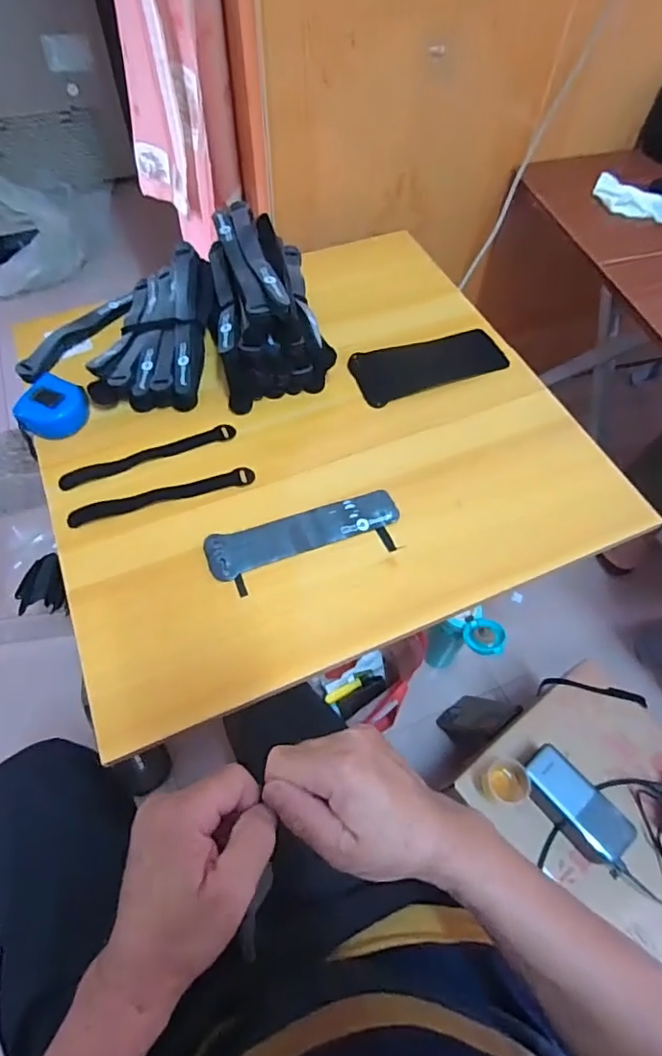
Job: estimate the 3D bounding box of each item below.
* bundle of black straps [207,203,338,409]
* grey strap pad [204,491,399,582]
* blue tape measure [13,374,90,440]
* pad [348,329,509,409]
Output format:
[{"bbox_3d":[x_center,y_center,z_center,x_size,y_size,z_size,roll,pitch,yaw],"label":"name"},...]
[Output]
[{"bbox_3d":[-0.082,-0.274,0.649,0.129,0.127,0.222,-12,64,-9],"label":"bundle of black straps"},{"bbox_3d":[-0.027,0.003,0.556,0.199,0.011,0.048,-16,61,-11],"label":"grey strap pad"},{"bbox_3d":[-0.317,-0.135,0.614,0.058,0.032,0.068,20,61,10],"label":"blue tape measure"},{"bbox_3d":[0.126,-0.212,0.691,0.198,0.010,0.076,-19,62,-12],"label":"pad"}]

